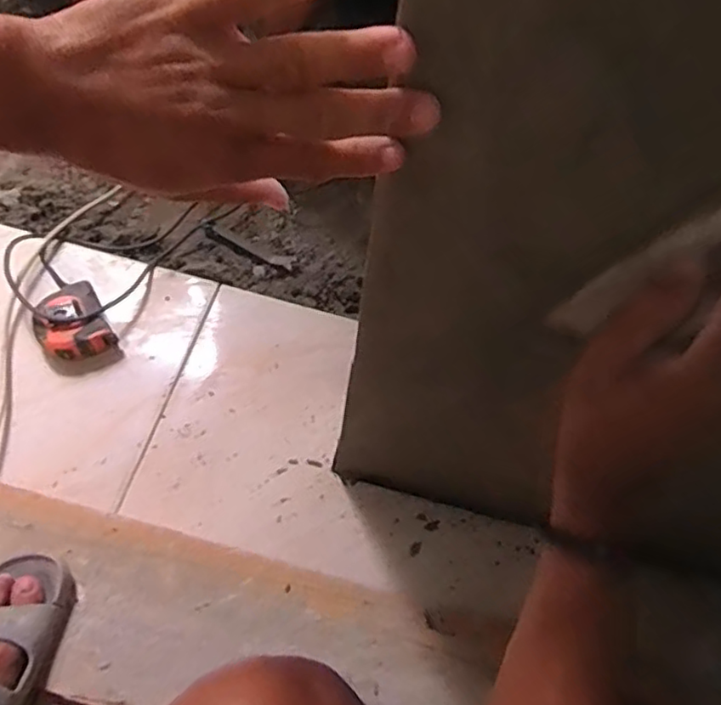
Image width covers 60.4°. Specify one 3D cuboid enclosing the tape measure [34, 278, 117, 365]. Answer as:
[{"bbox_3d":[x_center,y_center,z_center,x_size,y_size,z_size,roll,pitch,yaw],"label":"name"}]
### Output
[{"bbox_3d":[-0.351,-0.038,0.753,0.080,0.038,0.090,-27,68,-16],"label":"tape measure"}]

